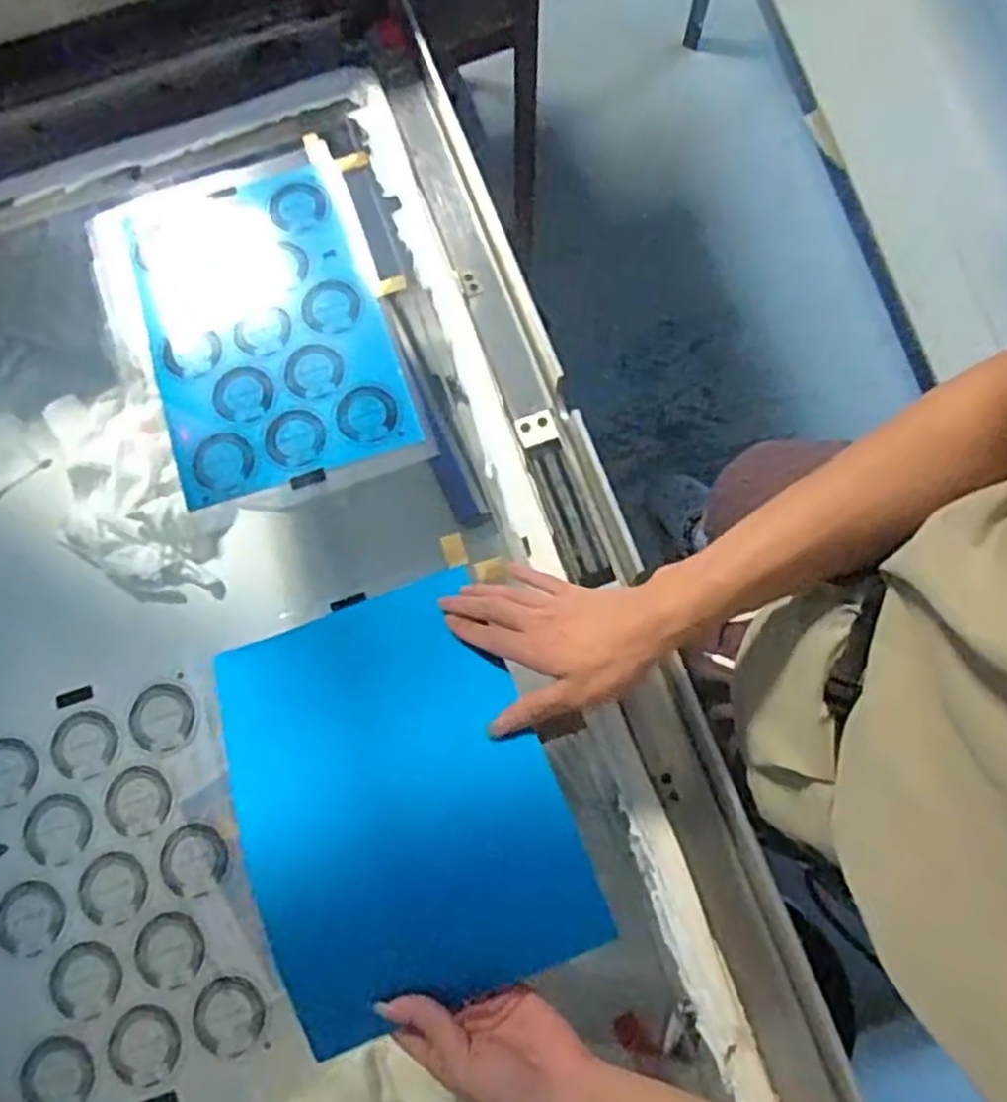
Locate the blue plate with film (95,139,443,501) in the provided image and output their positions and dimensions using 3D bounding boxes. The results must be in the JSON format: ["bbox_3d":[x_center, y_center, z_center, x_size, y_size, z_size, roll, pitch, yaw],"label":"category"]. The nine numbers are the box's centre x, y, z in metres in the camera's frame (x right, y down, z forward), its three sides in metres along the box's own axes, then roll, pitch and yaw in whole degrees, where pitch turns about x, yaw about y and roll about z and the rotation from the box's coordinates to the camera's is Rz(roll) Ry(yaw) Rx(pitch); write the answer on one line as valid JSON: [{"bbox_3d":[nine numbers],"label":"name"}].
[{"bbox_3d":[-0.227,-0.201,0.709,0.228,0.013,0.333,-20,76,-4],"label":"blue plate with film"}]

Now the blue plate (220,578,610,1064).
[{"bbox_3d":[-0.079,0.177,0.583,0.222,0.032,0.289,-17,64,-13],"label":"blue plate"}]

